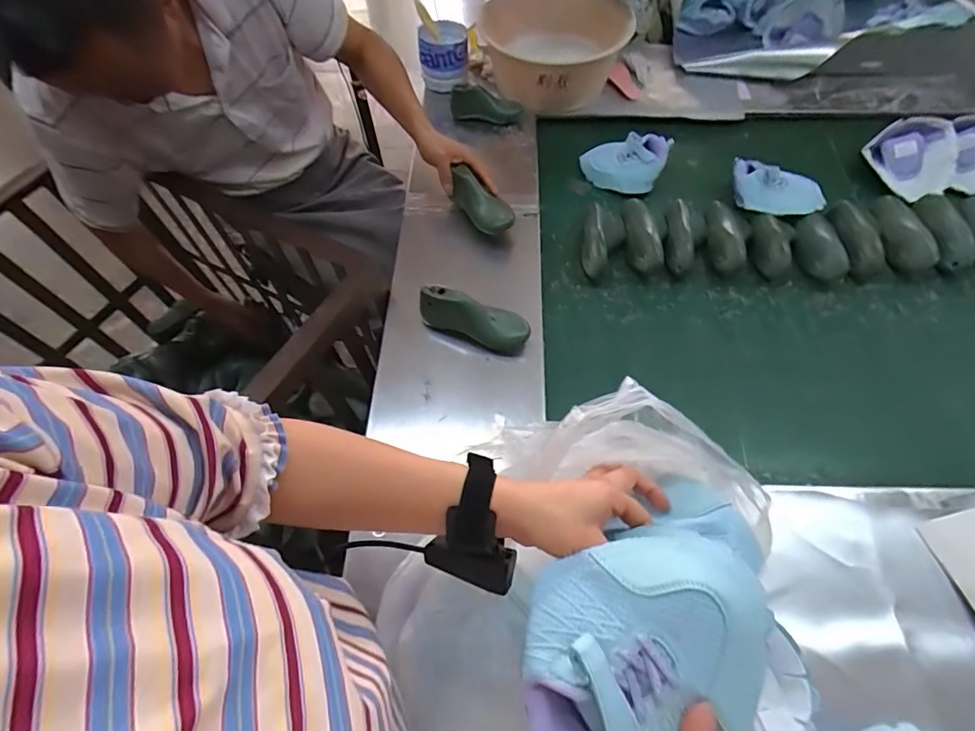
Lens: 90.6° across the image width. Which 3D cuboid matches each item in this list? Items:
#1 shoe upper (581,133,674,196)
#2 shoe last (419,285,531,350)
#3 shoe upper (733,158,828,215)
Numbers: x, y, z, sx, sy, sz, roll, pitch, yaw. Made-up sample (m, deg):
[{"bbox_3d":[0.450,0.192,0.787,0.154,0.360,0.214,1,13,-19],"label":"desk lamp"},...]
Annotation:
[{"bbox_3d":[0.254,-0.383,0.901,0.150,0.059,0.092,14,62,10],"label":"shoe upper"},{"bbox_3d":[-0.023,-0.066,0.718,0.167,0.062,0.054,19,62,-1],"label":"shoe last"},{"bbox_3d":[0.499,-0.300,0.831,0.156,0.048,0.097,22,64,15],"label":"shoe upper"}]

